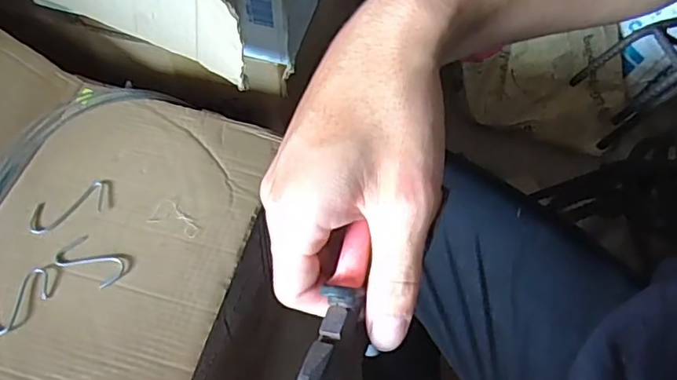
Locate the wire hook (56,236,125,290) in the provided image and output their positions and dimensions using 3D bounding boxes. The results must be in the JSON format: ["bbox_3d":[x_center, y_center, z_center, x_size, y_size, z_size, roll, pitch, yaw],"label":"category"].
[{"bbox_3d":[-0.238,0.069,0.542,0.067,0.004,0.035,29,61,15],"label":"wire hook"}]

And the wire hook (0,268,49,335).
[{"bbox_3d":[-0.292,0.101,0.519,0.038,0.004,0.062,40,65,20],"label":"wire hook"}]

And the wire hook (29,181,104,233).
[{"bbox_3d":[-0.275,0.017,0.573,0.076,0.007,0.039,-21,61,-15],"label":"wire hook"}]

